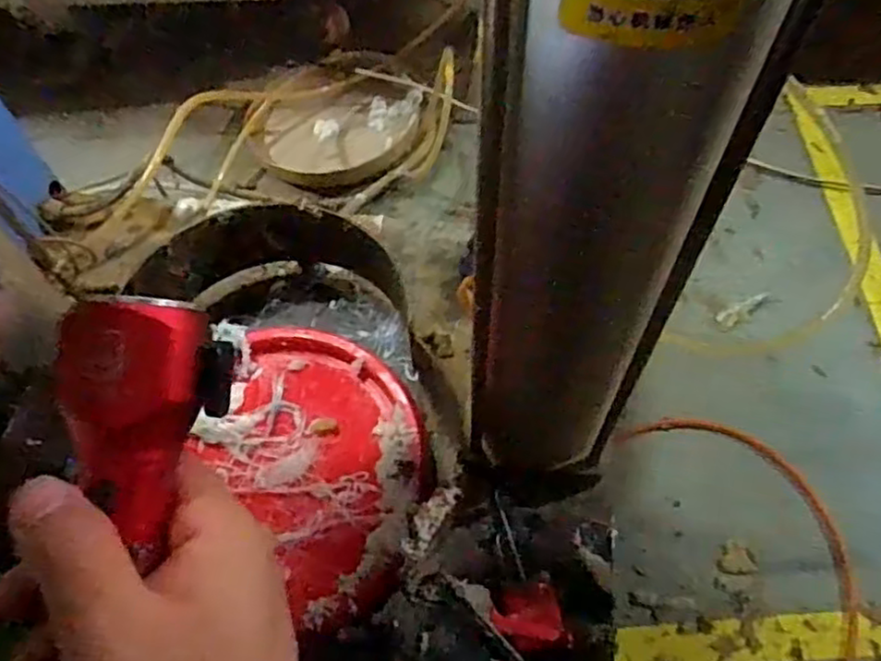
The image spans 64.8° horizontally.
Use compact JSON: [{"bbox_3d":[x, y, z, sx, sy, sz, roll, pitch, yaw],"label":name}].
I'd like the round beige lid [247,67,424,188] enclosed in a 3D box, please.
[{"bbox_3d":[-0.174,-0.341,1.162,0.262,0.029,0.232,16,65,11],"label":"round beige lid"}]

